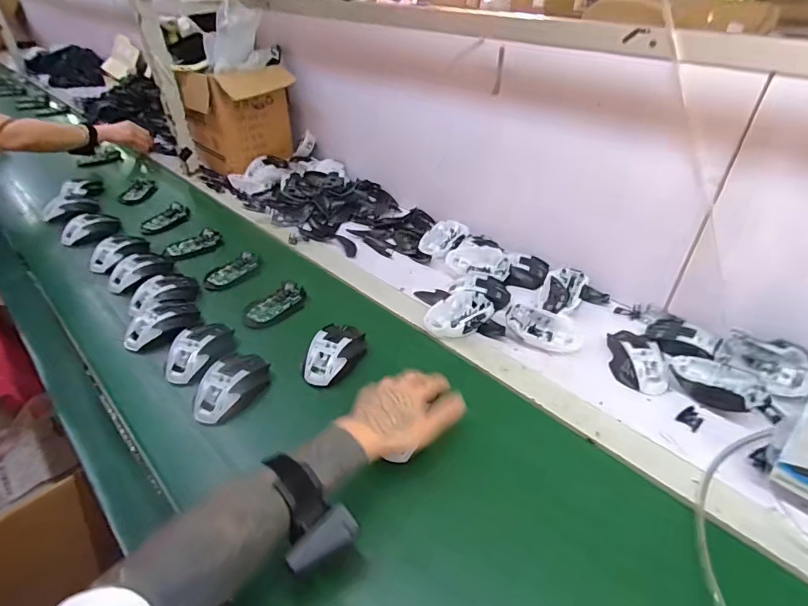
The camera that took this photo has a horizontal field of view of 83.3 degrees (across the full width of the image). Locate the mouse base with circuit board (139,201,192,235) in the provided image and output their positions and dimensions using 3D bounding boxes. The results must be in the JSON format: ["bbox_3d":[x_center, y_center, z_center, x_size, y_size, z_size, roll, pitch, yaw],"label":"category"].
[{"bbox_3d":[-0.548,-0.195,1.042,0.049,0.032,0.111,18,42,23],"label":"mouse base with circuit board"}]

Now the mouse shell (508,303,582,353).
[{"bbox_3d":[0.218,0.041,0.709,0.117,0.037,0.064,11,40,16],"label":"mouse shell"}]

